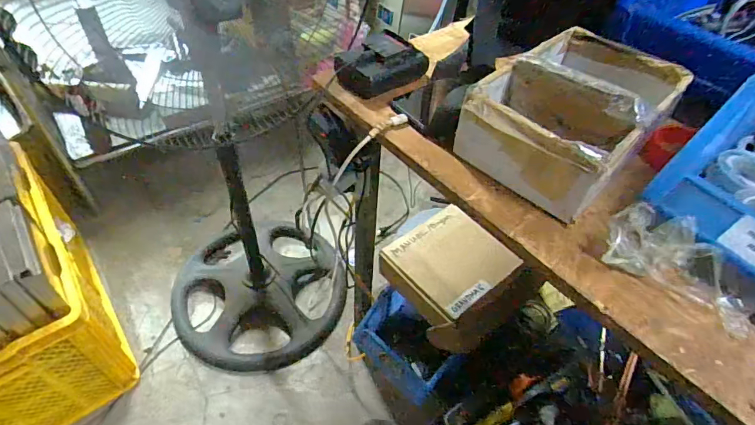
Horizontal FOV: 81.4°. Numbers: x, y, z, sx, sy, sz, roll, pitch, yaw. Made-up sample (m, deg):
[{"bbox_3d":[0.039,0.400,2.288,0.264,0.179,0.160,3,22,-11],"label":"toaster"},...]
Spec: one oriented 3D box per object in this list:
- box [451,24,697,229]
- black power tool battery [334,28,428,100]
[{"bbox_3d":[0.209,-0.111,0.463,0.147,0.080,0.228,37,56,27],"label":"box"},{"bbox_3d":[0.005,-0.187,0.547,0.114,0.049,0.059,-29,56,-26],"label":"black power tool battery"}]

